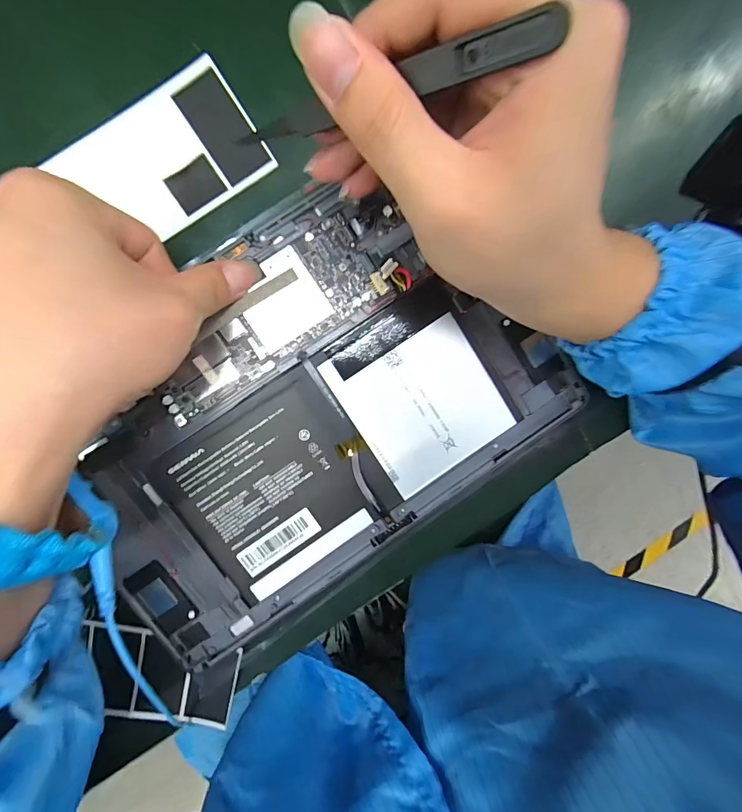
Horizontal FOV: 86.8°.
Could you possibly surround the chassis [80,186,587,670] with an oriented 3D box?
[{"bbox_3d":[-0.034,0.002,0.199,0.243,0.008,0.163,-35,96,-3],"label":"chassis"}]

